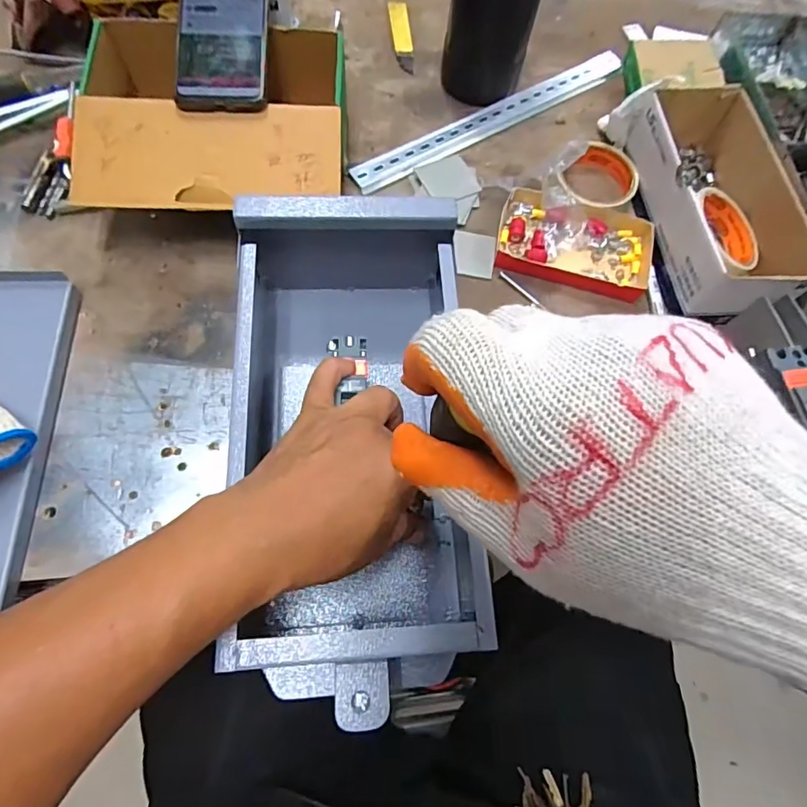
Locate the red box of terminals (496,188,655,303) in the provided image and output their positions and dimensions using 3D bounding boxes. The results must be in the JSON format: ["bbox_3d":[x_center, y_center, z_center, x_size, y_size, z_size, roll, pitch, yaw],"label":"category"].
[{"bbox_3d":[0.172,-0.161,0.503,0.149,0.022,0.091,15,67,4],"label":"red box of terminals"}]

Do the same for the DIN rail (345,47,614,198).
[{"bbox_3d":[0.106,-0.326,0.566,0.372,0.011,0.036,-33,72,-15],"label":"DIN rail"}]

